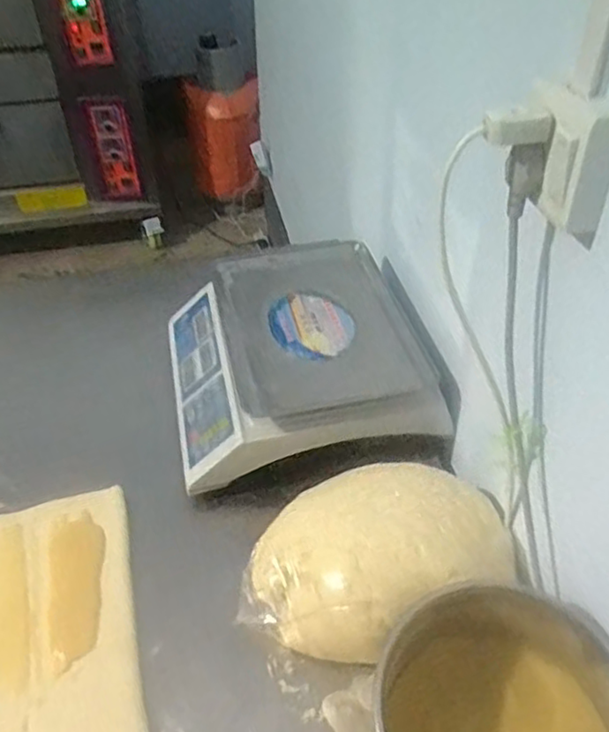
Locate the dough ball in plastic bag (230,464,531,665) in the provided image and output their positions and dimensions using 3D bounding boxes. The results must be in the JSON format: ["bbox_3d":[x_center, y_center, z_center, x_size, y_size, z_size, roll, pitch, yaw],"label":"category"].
[{"bbox_3d":[0.068,0.192,0.675,0.266,0.116,0.187,-13,43,-13],"label":"dough ball in plastic bag"}]

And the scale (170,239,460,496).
[{"bbox_3d":[-0.019,-0.029,0.894,0.329,0.107,0.356,-9,42,-8],"label":"scale"}]

